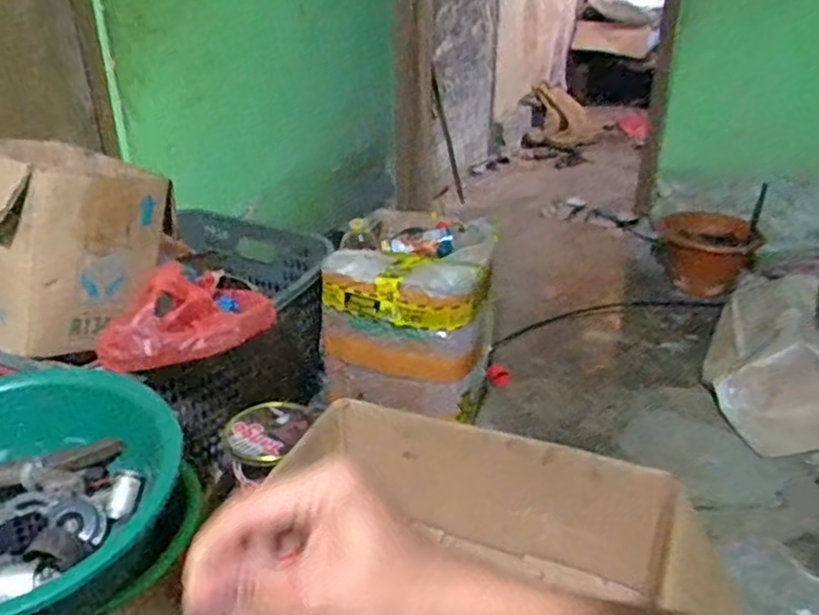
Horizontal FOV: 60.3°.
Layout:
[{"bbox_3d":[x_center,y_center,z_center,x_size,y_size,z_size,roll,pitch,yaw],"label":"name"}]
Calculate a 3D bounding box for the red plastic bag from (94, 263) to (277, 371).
[{"bbox_3d":[-0.302,0.000,0.953,0.224,0.069,0.197,-9,29,-15],"label":"red plastic bag"}]

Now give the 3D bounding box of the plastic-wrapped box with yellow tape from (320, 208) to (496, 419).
[{"bbox_3d":[0.012,-0.014,1.337,0.281,0.255,0.356,7,29,14],"label":"plastic-wrapped box with yellow tape"}]

